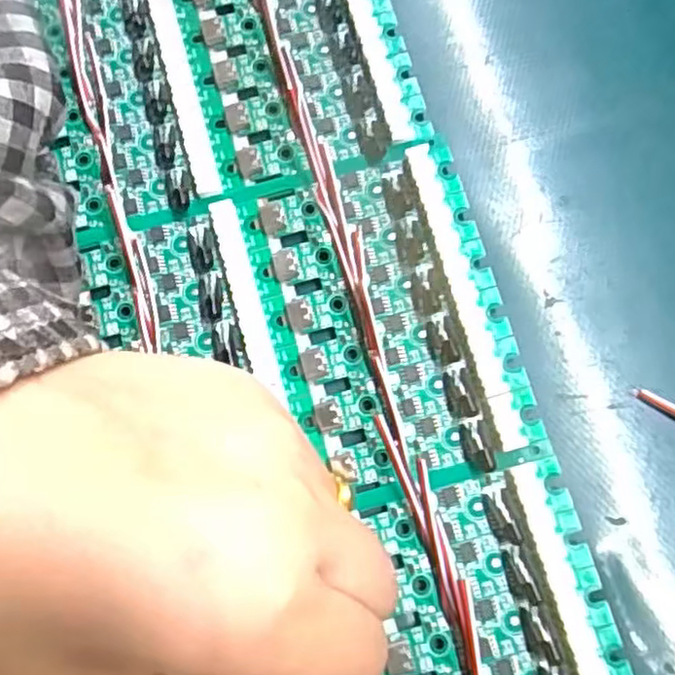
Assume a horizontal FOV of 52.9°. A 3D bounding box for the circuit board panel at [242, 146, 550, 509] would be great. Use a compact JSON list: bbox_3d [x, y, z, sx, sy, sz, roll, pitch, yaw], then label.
[{"bbox_3d":[0.014,-0.004,0.203,0.068,0.007,0.099,-16,79,-2],"label":"circuit board panel"}]

